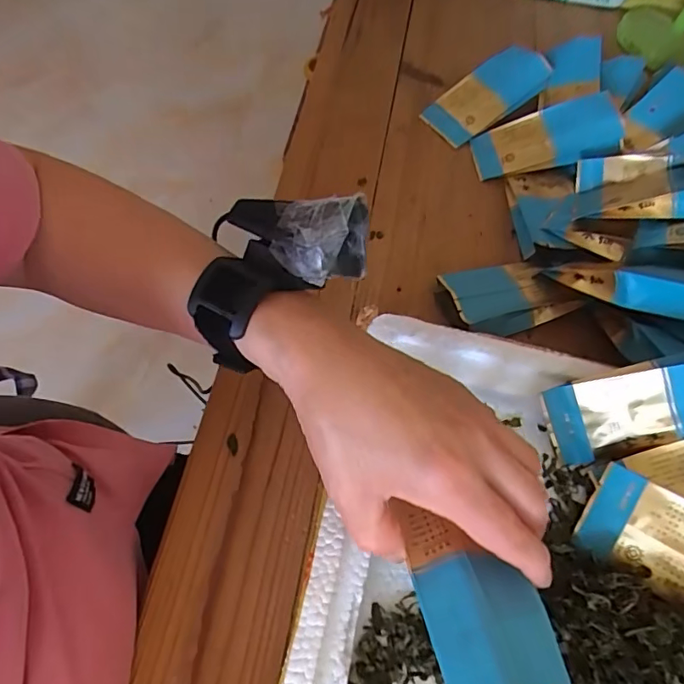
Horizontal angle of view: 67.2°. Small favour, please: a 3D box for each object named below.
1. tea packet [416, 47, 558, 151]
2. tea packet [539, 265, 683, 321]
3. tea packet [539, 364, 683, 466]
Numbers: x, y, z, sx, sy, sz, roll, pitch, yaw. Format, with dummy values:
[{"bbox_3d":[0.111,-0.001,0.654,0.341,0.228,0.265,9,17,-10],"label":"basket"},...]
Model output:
[{"bbox_3d":[0.148,-0.249,0.516,0.135,0.008,0.054,-37,82,-6],"label":"tea packet"},{"bbox_3d":[0.195,-0.041,0.365,0.015,0.023,0.120,-33,32,-20],"label":"tea packet"},{"bbox_3d":[0.185,0.041,0.303,0.121,0.008,0.051,-16,99,23],"label":"tea packet"}]

